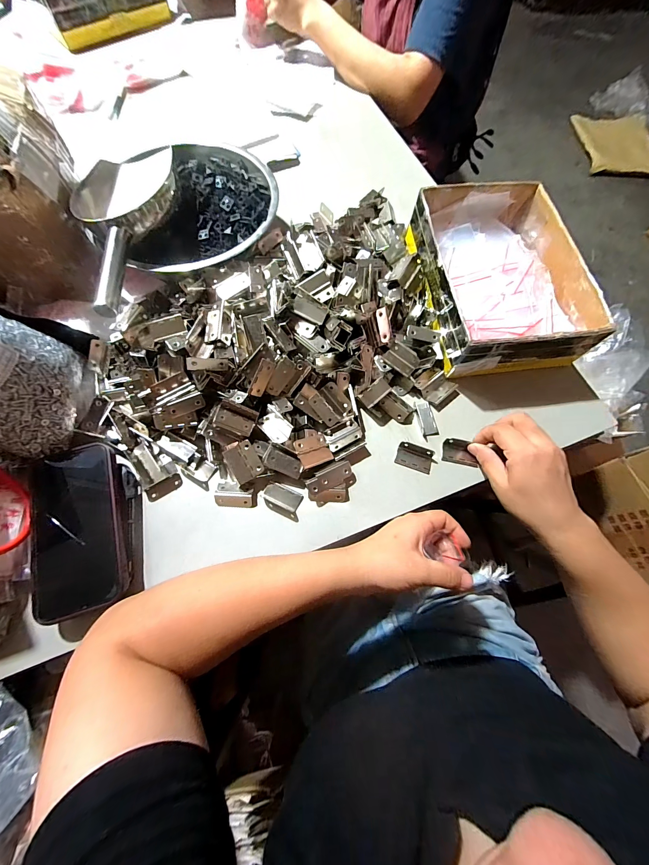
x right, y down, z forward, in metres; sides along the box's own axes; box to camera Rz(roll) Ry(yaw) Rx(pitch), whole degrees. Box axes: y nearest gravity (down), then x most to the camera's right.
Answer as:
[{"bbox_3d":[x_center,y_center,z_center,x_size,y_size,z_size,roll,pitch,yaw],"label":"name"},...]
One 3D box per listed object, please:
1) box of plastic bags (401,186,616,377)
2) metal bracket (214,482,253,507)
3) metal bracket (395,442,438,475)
[{"bbox_3d":[0.226,-0.208,0.410,0.178,0.064,0.249,-8,71,-4],"label":"box of plastic bags"},{"bbox_3d":[-0.100,0.068,0.344,0.041,0.012,0.026,2,70,0],"label":"metal bracket"},{"bbox_3d":[0.107,0.029,0.362,0.045,0.012,0.026,18,71,5],"label":"metal bracket"}]

